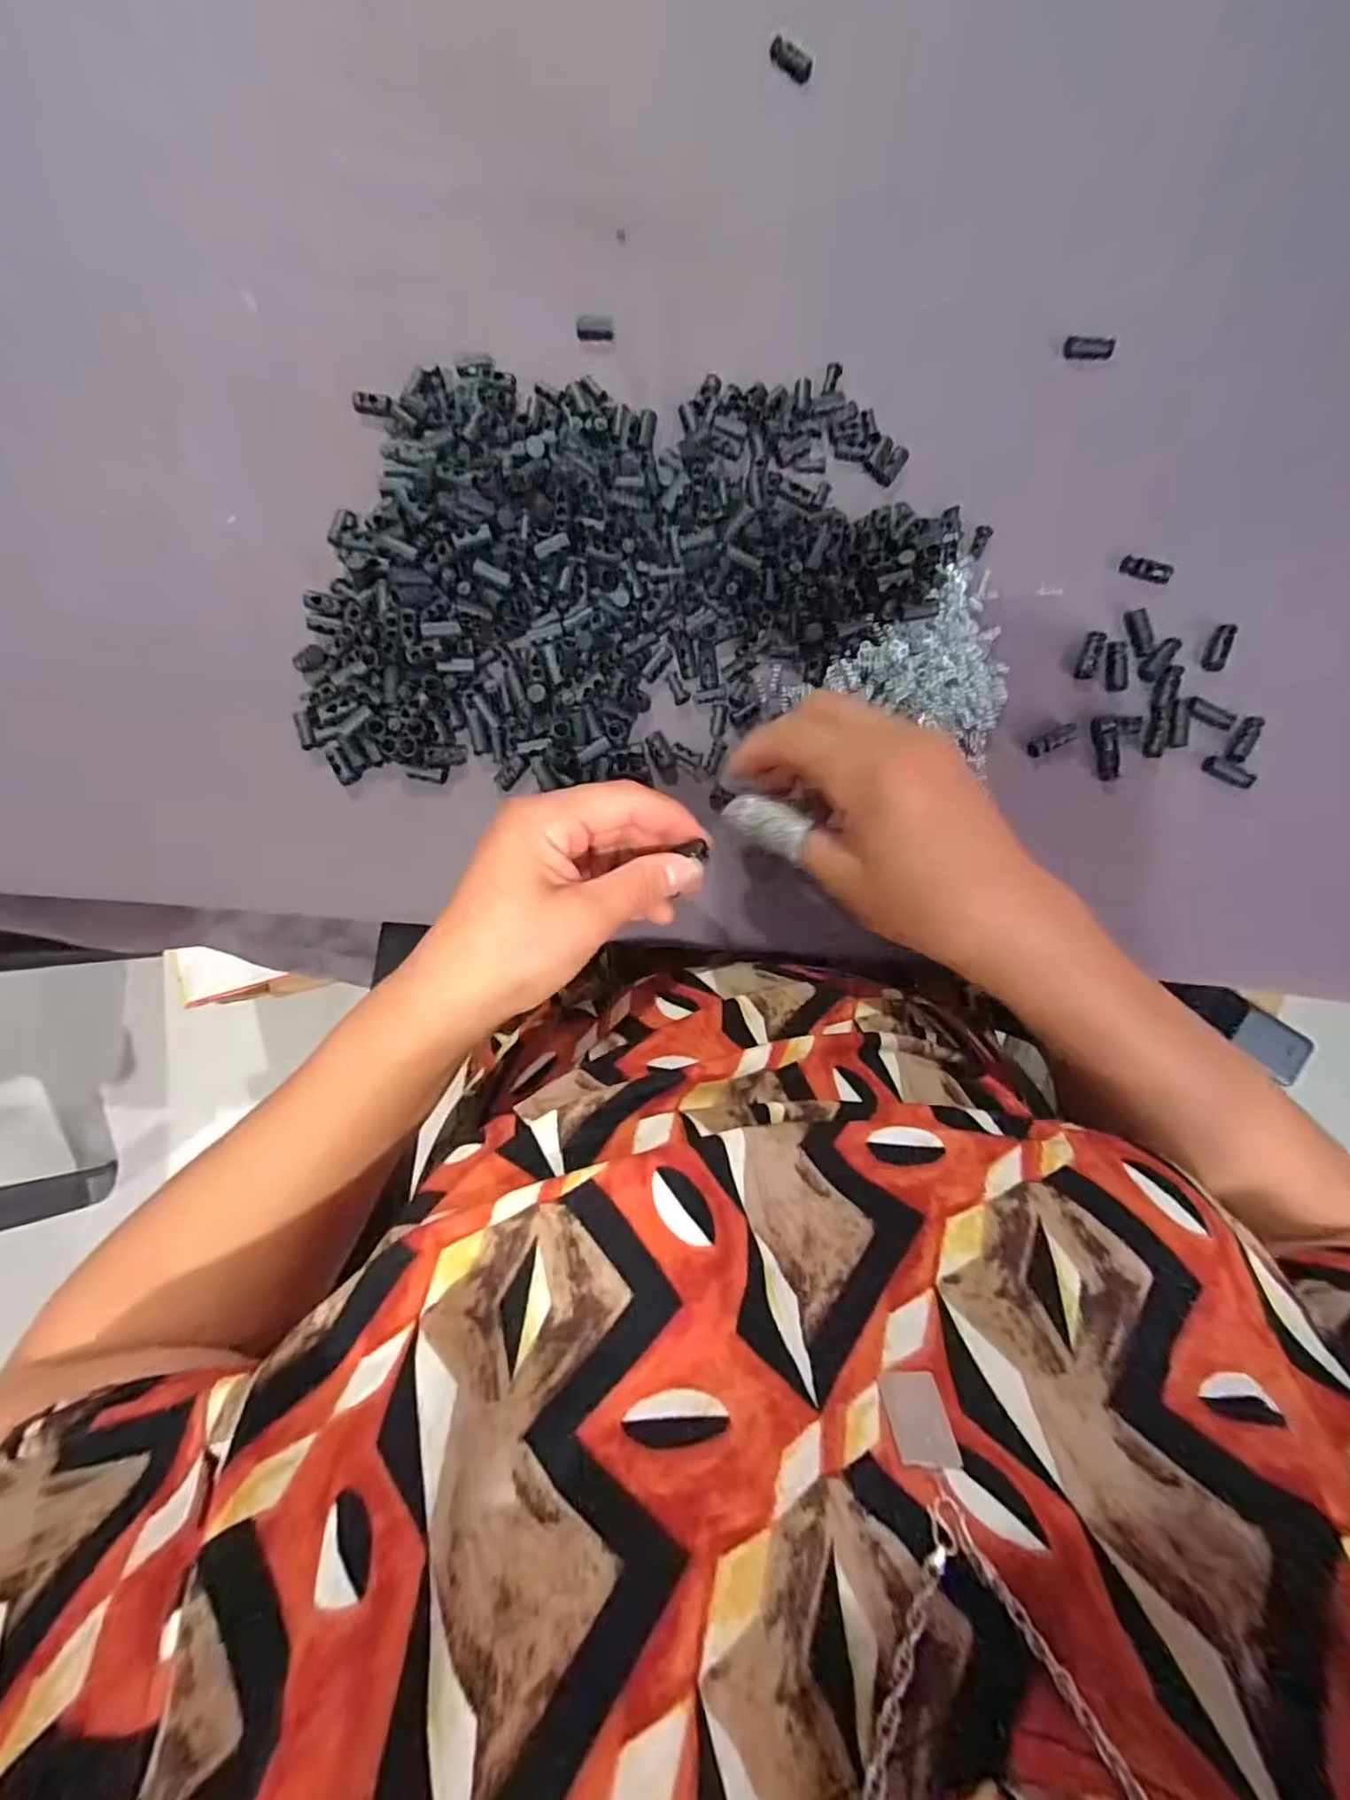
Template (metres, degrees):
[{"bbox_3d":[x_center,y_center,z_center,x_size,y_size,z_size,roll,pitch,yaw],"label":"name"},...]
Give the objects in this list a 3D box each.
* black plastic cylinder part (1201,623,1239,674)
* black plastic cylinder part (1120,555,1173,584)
[{"bbox_3d":[0.291,-0.135,0.343,0.008,0.011,0.025,20,87,1],"label":"black plastic cylinder part"},{"bbox_3d":[0.252,-0.177,0.342,0.025,0.010,0.010,19,87,1],"label":"black plastic cylinder part"}]

